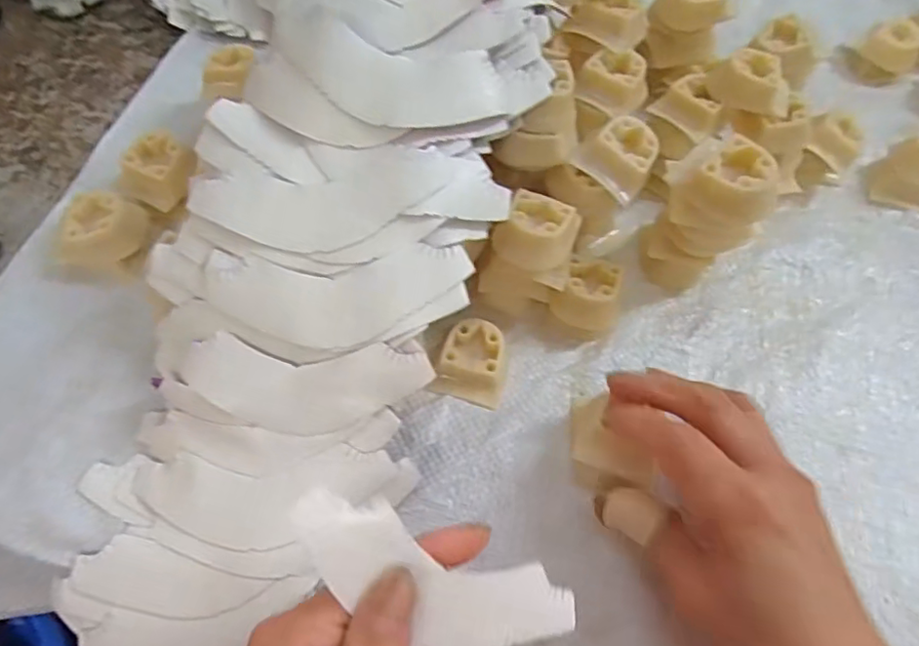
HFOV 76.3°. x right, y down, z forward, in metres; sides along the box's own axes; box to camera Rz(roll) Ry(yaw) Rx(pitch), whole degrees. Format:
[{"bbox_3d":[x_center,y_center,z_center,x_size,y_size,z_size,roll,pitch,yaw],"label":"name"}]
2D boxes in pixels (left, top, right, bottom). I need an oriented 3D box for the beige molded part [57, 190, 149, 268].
[{"bbox_3d":[-0.195,-0.048,0.324,0.040,0.030,0.039,9,60,2],"label":"beige molded part"}]

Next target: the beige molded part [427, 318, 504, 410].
[{"bbox_3d":[0.008,0.020,0.307,0.035,0.016,0.039,17,61,6],"label":"beige molded part"}]

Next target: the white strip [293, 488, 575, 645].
[{"bbox_3d":[-0.008,0.091,0.201,0.116,0.014,0.035,35,58,-25],"label":"white strip"}]

